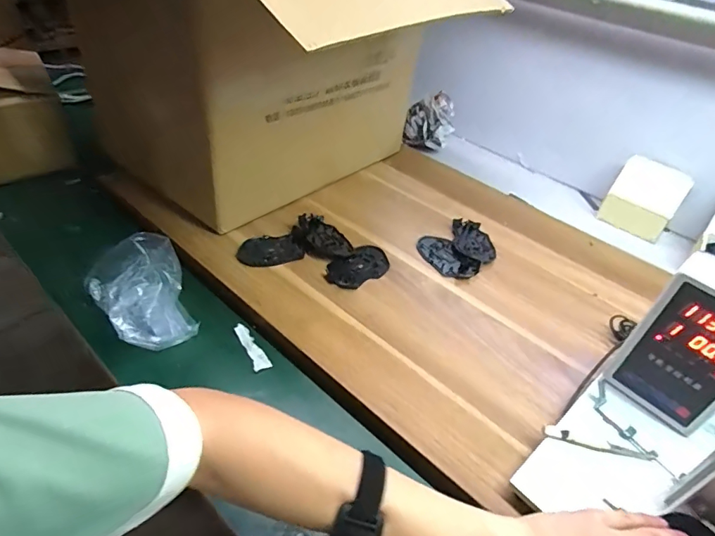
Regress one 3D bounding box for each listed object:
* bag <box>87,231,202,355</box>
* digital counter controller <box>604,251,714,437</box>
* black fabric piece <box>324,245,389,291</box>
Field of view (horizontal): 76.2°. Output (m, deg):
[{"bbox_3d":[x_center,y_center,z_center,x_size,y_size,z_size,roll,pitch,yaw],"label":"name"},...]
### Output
[{"bbox_3d":[-0.292,0.038,0.617,0.116,0.079,0.157,-19,47,-27],"label":"bag"},{"bbox_3d":[0.367,0.084,0.500,0.063,0.174,0.110,-29,52,-34],"label":"digital counter controller"},{"bbox_3d":[0.004,-0.001,0.715,0.064,0.010,0.116,36,48,29],"label":"black fabric piece"}]

